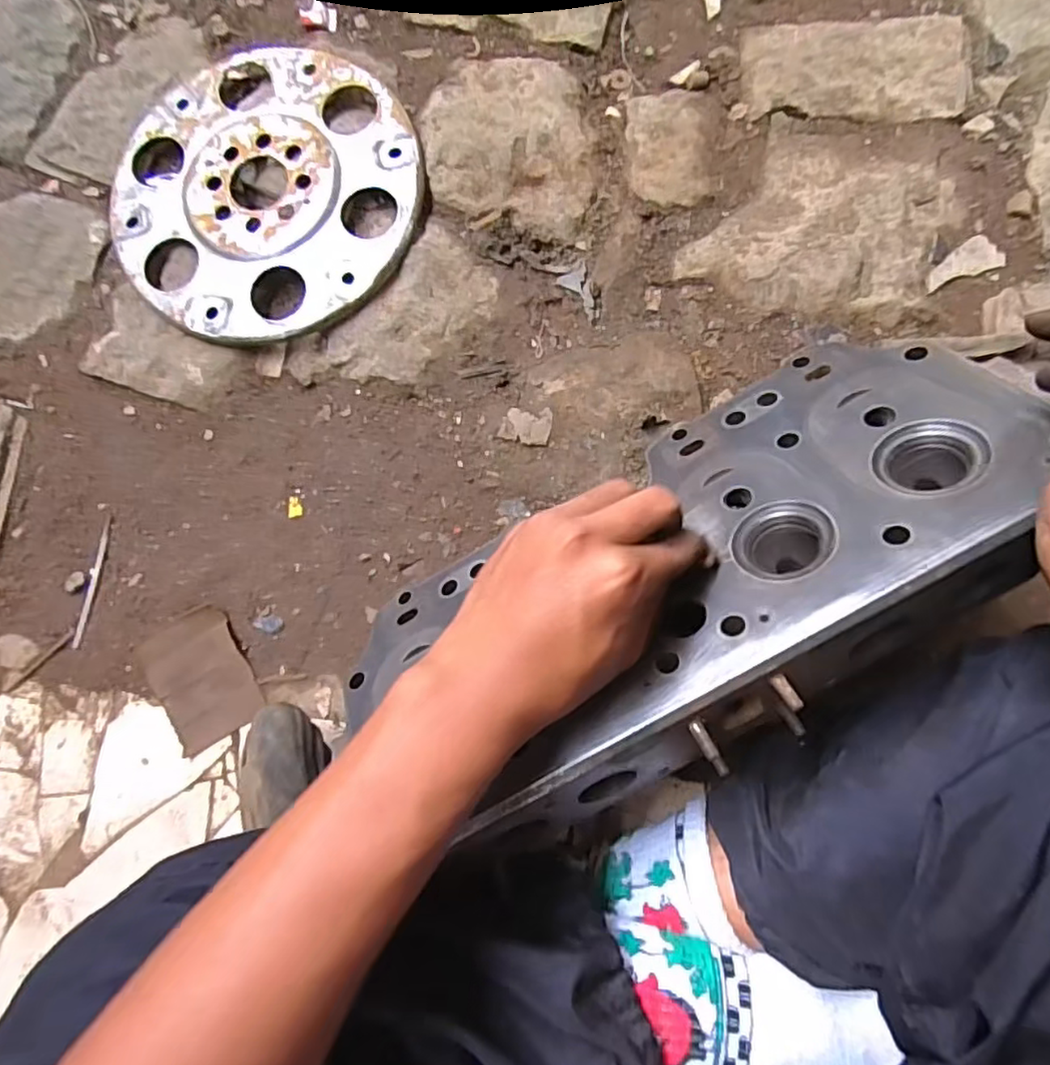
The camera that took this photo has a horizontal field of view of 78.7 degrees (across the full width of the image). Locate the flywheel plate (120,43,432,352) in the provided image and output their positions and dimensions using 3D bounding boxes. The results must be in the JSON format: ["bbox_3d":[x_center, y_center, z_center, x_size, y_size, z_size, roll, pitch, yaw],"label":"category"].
[{"bbox_3d":[-0.218,-0.290,0.536,0.254,0.017,0.260,0,84,3],"label":"flywheel plate"}]

